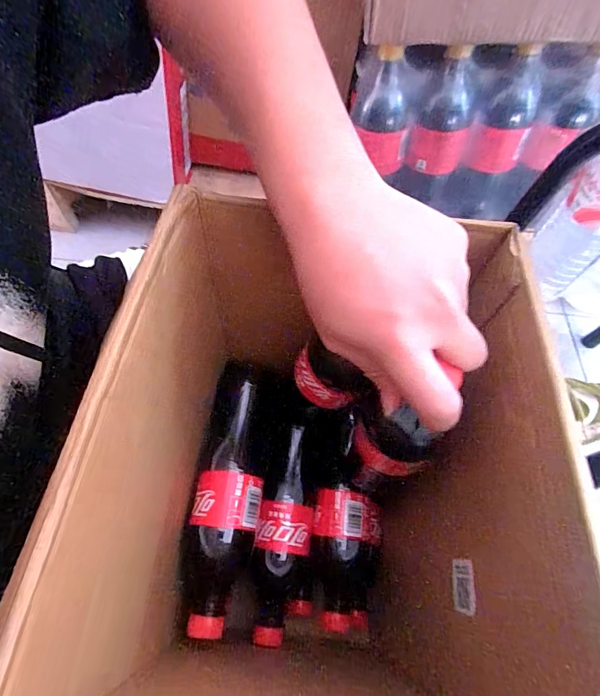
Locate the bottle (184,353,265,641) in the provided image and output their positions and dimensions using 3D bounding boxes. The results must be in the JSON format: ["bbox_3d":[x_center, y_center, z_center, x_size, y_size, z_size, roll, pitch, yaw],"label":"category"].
[{"bbox_3d":[-0.067,0.128,0.358,0.061,0.066,0.222,5,77,-1],"label":"bottle"}]

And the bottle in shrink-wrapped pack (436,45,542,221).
[{"bbox_3d":[0.261,-0.271,0.510,0.071,0.206,0.058,29,63,12],"label":"bottle in shrink-wrapped pack"}]

